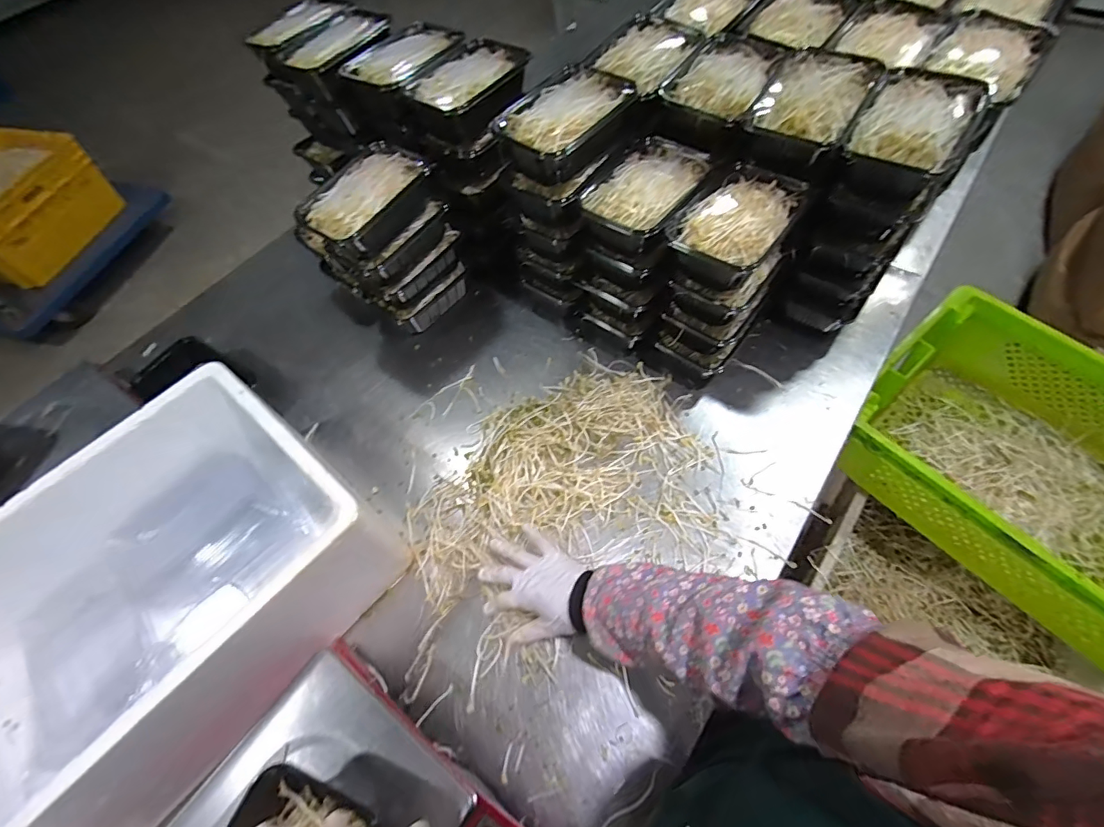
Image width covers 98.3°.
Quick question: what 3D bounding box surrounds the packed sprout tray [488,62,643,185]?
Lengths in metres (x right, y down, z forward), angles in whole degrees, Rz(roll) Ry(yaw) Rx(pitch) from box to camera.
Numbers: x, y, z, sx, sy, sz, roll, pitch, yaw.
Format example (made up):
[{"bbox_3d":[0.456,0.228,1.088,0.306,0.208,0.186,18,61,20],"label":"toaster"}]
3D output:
[{"bbox_3d":[0.025,-0.383,0.637,0.193,0.069,0.126,-41,65,-18],"label":"packed sprout tray"}]

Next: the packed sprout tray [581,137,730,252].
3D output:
[{"bbox_3d":[0.129,-0.290,0.639,0.124,0.053,0.192,35,69,22],"label":"packed sprout tray"}]

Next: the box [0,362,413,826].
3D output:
[{"bbox_3d":[-0.459,0.220,0.541,0.316,0.205,0.473,36,69,21],"label":"box"}]

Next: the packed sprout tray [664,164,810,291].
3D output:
[{"bbox_3d":[0.231,-0.232,0.601,0.121,0.062,0.187,30,67,20],"label":"packed sprout tray"}]

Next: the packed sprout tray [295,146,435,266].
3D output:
[{"bbox_3d":[-0.266,-0.307,0.693,0.116,0.070,0.187,35,68,22],"label":"packed sprout tray"}]

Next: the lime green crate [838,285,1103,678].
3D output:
[{"bbox_3d":[0.826,0.110,0.791,0.399,0.173,0.599,-39,64,-17],"label":"lime green crate"}]

